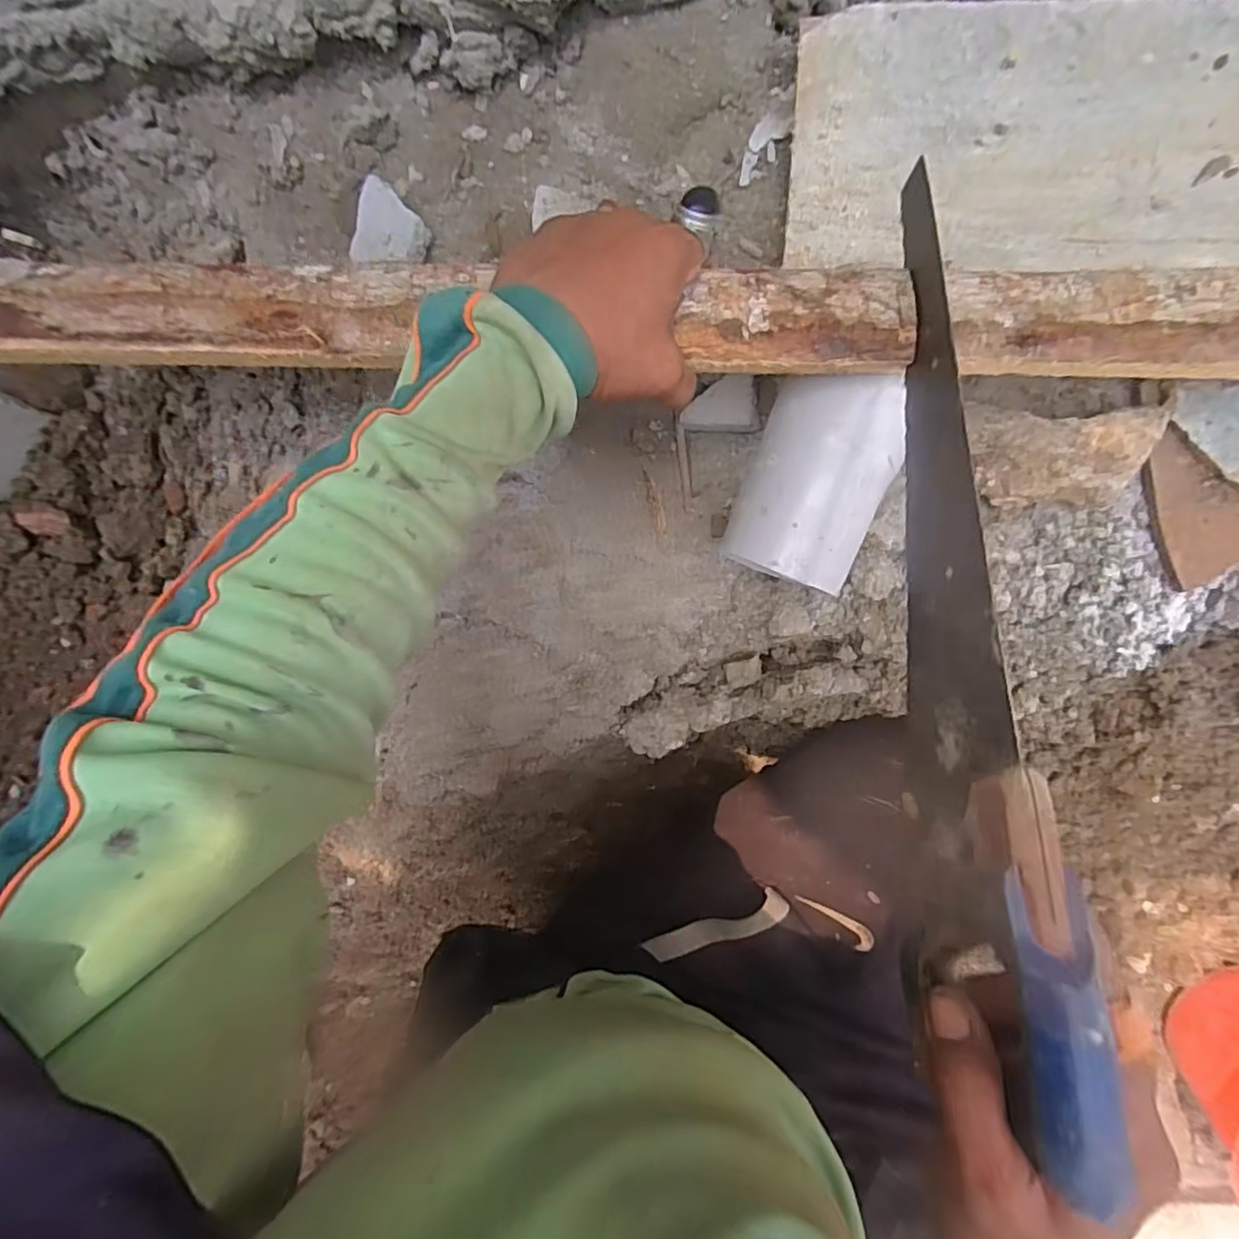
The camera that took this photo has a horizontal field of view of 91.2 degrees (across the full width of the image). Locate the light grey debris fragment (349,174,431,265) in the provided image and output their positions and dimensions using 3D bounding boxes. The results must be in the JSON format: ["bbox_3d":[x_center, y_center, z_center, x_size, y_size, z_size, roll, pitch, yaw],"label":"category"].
[{"bbox_3d":[-0.177,-0.307,0.477,0.063,0.028,0.059,0,93,6],"label":"light grey debris fragment"}]

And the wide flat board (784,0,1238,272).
[{"bbox_3d":[0.448,-0.294,0.371,0.667,0.036,0.155,5,93,5],"label":"wide flat board"}]

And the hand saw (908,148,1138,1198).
[{"bbox_3d":[0.164,-0.009,0.304,0.034,0.091,0.430,1,73,6],"label":"hand saw"}]

